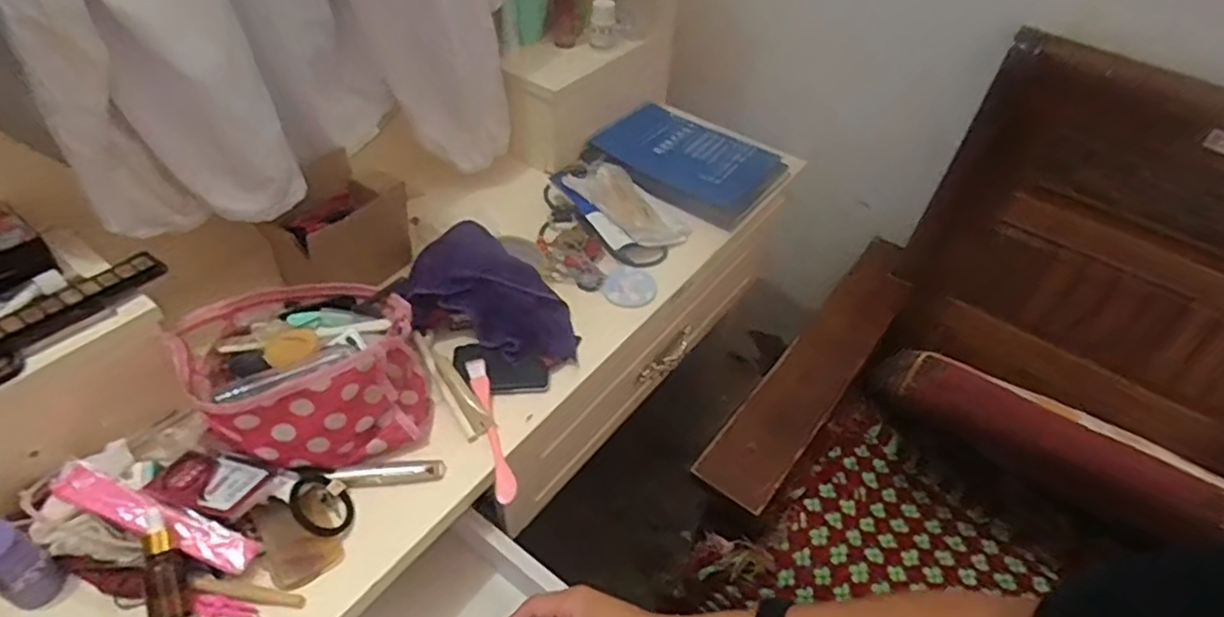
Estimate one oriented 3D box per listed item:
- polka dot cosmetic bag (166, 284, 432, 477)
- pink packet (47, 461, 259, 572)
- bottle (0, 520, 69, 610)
[{"bbox_3d":[-0.264,0.049,0.592,0.173,0.083,0.166,-20,51,-23],"label":"polka dot cosmetic bag"},{"bbox_3d":[-0.349,0.159,0.514,0.156,0.020,0.027,25,47,0],"label":"pink packet"},{"bbox_3d":[-0.429,0.183,0.481,0.031,0.078,0.033,23,48,17],"label":"bottle"}]

